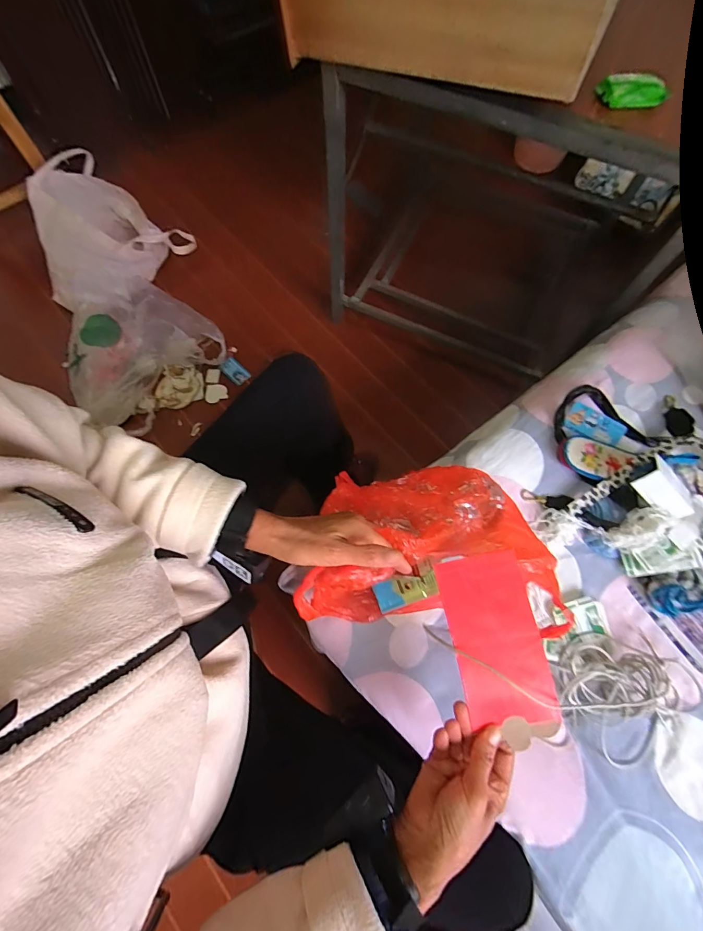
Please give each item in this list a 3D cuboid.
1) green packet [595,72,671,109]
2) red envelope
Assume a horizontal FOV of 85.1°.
[{"bbox_3d":[0.405,-0.537,0.550,0.096,0.029,0.025,6,70,1],"label":"green packet"},{"bbox_3d":[0.139,0.174,0.369,0.083,0.013,0.169,-9,77,-6],"label":"red envelope"}]

